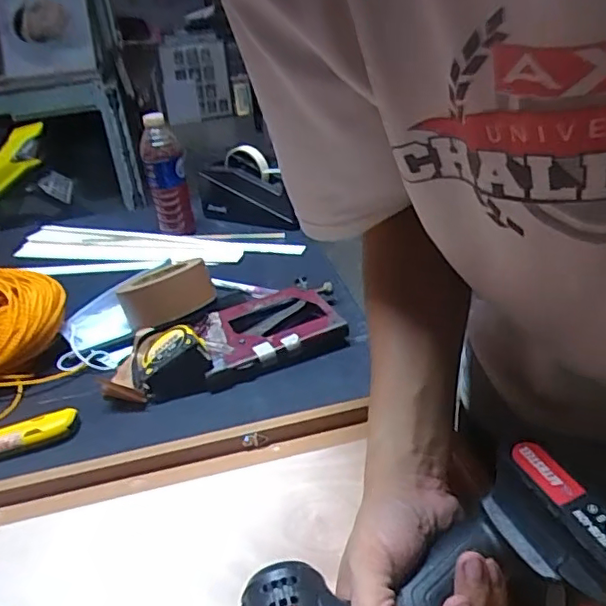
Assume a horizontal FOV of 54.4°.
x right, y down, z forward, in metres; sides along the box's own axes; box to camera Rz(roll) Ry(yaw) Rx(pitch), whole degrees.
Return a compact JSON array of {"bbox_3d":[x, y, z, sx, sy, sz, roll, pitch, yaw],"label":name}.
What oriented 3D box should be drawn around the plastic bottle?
[{"bbox_3d":[-0.226,-0.209,0.974,0.061,0.189,0.057,-11,28,-9],"label":"plastic bottle"}]

